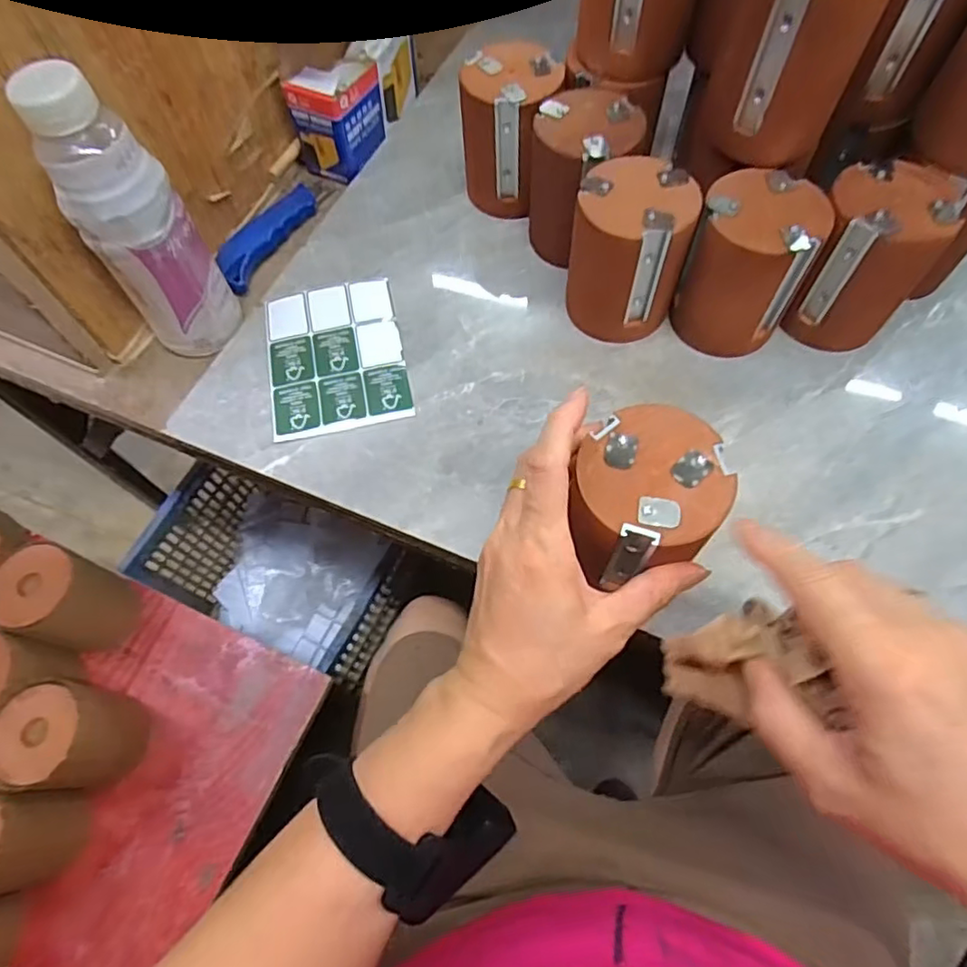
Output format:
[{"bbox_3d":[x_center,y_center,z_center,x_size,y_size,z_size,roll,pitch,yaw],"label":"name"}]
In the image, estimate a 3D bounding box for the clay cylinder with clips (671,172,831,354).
[{"bbox_3d":[0.181,-0.148,0.423,0.078,0.101,0.072,27,69,14],"label":"clay cylinder with clips"}]

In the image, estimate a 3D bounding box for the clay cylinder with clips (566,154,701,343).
[{"bbox_3d":[0.104,-0.162,0.434,0.079,0.101,0.076,21,68,12],"label":"clay cylinder with clips"}]

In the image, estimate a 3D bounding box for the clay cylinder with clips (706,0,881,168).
[{"bbox_3d":[0.185,-0.261,0.367,0.077,0.099,0.072,22,68,13],"label":"clay cylinder with clips"}]

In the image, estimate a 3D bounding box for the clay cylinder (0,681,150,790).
[{"bbox_3d":[-0.376,0.230,0.554,0.082,0.115,0.083,4,65,5],"label":"clay cylinder"}]

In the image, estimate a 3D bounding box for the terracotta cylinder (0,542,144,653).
[{"bbox_3d":[-0.409,0.115,0.600,0.094,0.100,0.080,15,67,10],"label":"terracotta cylinder"}]

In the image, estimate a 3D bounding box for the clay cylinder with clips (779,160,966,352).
[{"bbox_3d":[0.262,-0.154,0.422,0.074,0.100,0.073,32,70,16],"label":"clay cylinder with clips"}]

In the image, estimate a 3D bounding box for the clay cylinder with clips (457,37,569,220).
[{"bbox_3d":[0.026,-0.284,0.493,0.079,0.095,0.077,-1,65,2],"label":"clay cylinder with clips"}]

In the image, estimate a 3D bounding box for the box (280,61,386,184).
[{"bbox_3d":[-0.128,-0.334,0.550,0.057,0.077,0.079,26,69,14],"label":"box"}]

